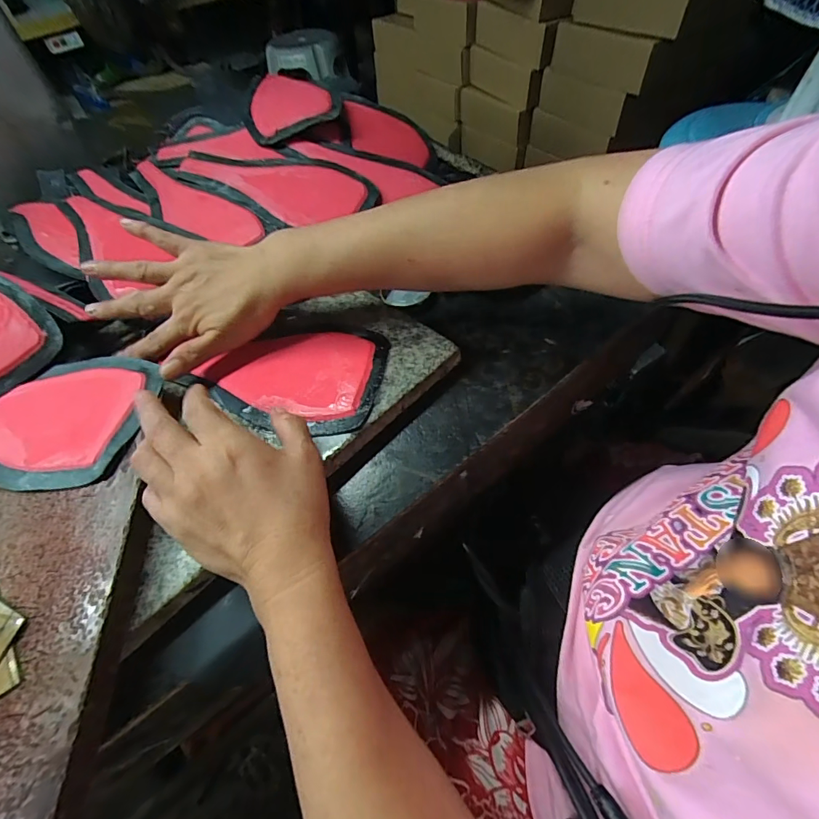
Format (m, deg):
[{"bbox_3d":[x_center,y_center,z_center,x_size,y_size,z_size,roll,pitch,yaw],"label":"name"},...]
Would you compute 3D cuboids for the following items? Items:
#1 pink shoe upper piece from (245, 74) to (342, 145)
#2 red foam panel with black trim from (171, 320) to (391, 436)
[{"bbox_3d":[-0.141,-0.369,0.514,0.108,0.027,0.127,-13,53,-4],"label":"pink shoe upper piece"},{"bbox_3d":[-0.097,-0.032,0.342,0.152,0.015,0.111,7,55,4],"label":"red foam panel with black trim"}]

